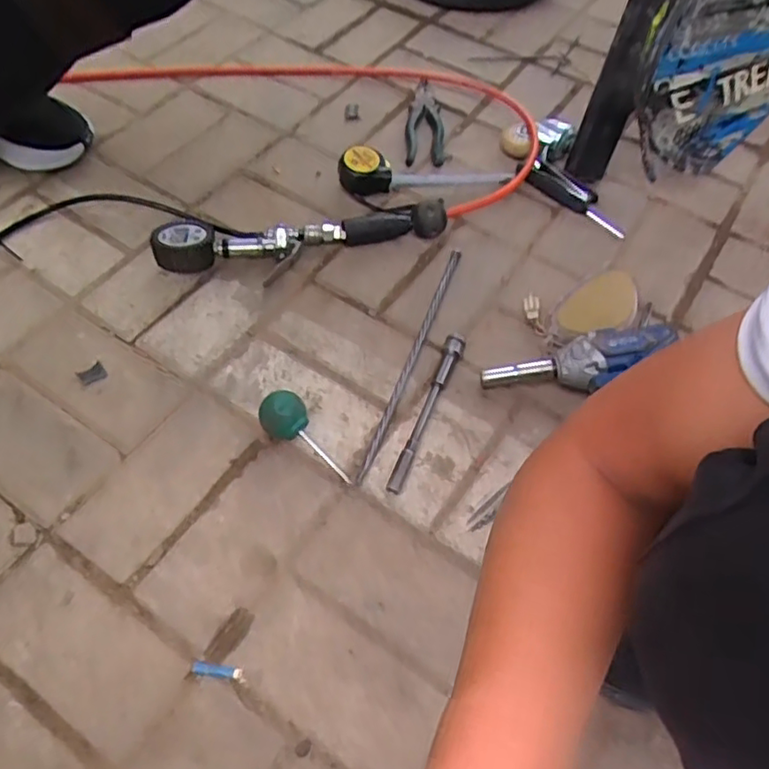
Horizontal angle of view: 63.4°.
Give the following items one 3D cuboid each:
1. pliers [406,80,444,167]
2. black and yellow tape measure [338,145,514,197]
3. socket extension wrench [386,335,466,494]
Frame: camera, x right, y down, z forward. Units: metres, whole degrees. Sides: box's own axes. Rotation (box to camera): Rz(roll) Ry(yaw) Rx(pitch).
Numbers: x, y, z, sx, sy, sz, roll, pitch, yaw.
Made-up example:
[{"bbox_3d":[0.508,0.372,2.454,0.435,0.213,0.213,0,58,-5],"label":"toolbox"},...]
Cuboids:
[{"bbox_3d":[0.061,-0.388,0.918,0.056,0.024,0.188,4,58,0],"label":"pliers"},{"bbox_3d":[0.056,-0.278,0.830,0.233,0.049,0.058,3,58,-1],"label":"black and yellow tape measure"},{"bbox_3d":[0.044,0.027,0.658,0.019,0.027,0.196,21,59,10],"label":"socket extension wrench"}]

